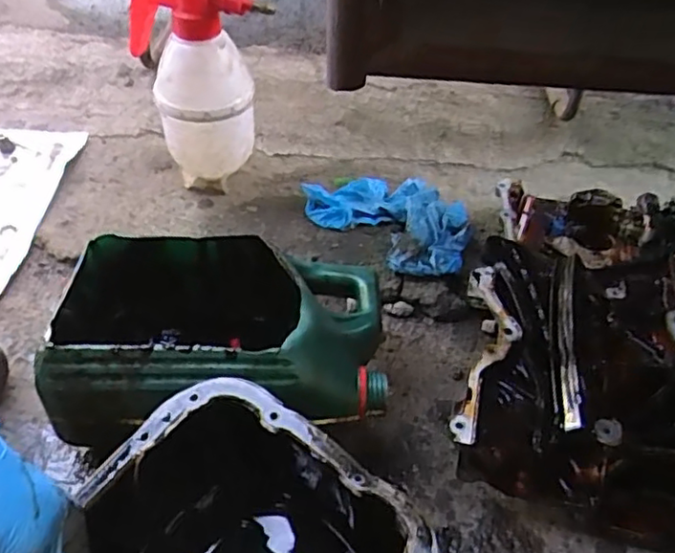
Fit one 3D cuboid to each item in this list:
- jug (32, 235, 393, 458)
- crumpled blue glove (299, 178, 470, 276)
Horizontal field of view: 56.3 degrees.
[{"bbox_3d":[-0.099,0.062,0.573,0.271,0.140,0.181,2,44,-2],"label":"jug"},{"bbox_3d":[0.066,-0.073,0.763,0.208,0.029,0.127,34,54,27],"label":"crumpled blue glove"}]

